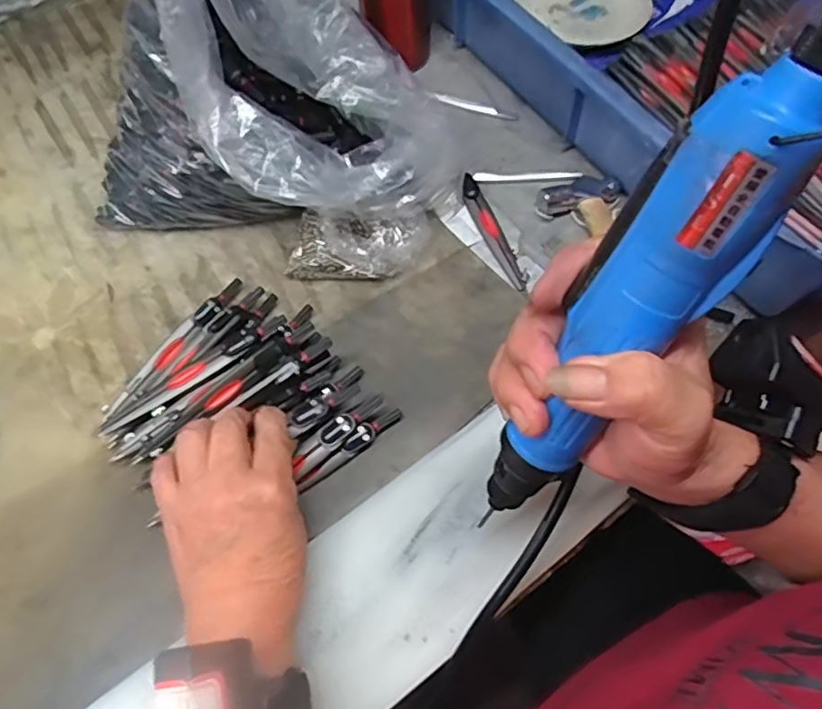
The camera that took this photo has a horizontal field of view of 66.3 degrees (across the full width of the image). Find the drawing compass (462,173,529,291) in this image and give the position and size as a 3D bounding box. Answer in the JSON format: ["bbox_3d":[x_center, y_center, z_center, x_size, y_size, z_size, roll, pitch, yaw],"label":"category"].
[{"bbox_3d":[0.062,-0.093,0.469,0.018,0.009,0.105,-20,65,-10],"label":"drawing compass"}]

